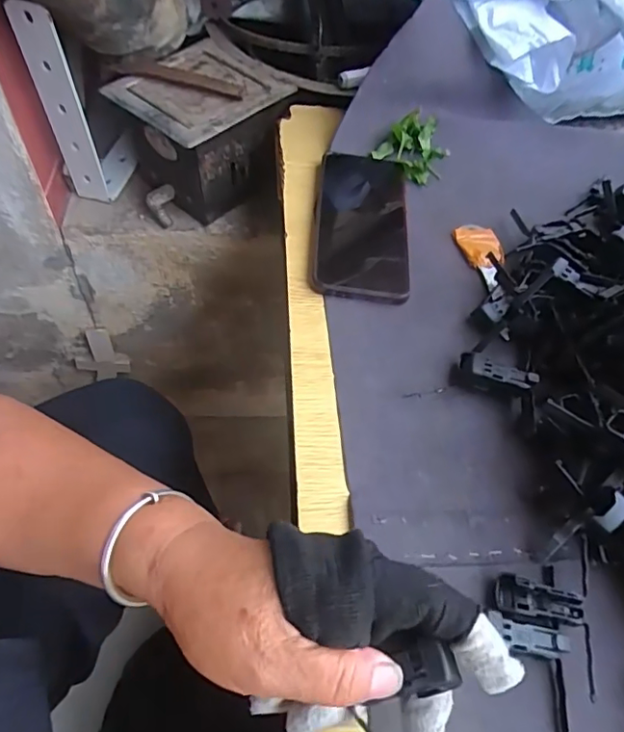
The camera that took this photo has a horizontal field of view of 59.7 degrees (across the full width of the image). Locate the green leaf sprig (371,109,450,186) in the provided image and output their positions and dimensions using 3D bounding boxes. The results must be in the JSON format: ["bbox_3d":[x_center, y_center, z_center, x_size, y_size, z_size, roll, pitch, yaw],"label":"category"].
[{"bbox_3d":[0.101,-0.209,0.527,0.067,0.036,0.073,35,60,18],"label":"green leaf sprig"}]

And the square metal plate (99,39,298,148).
[{"bbox_3d":[-0.110,-0.278,0.537,0.139,0.007,0.139,38,61,20],"label":"square metal plate"}]

